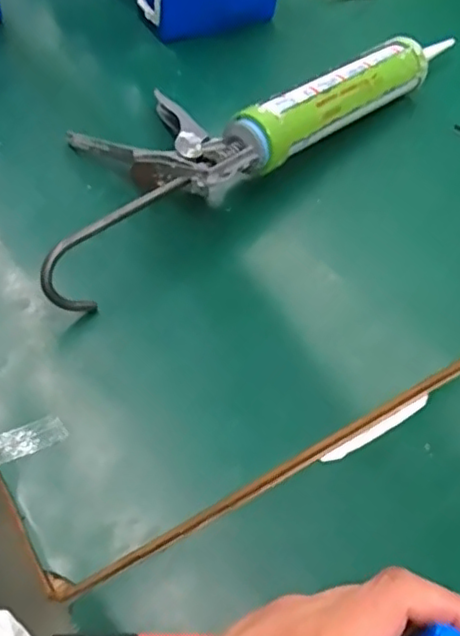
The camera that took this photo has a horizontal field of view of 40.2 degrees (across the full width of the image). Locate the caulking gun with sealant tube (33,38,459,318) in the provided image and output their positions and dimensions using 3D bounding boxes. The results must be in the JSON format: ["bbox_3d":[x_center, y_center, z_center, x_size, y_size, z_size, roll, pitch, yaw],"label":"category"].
[{"bbox_3d":[0.010,-0.188,0.566,0.497,0.066,0.159,-37,63,-26],"label":"caulking gun with sealant tube"}]

